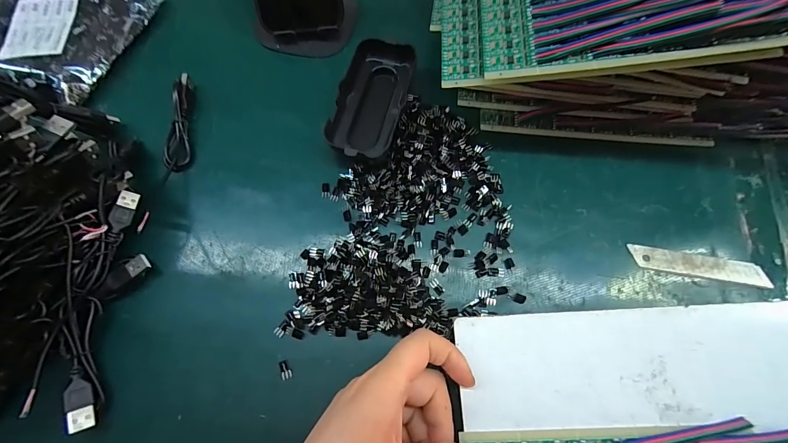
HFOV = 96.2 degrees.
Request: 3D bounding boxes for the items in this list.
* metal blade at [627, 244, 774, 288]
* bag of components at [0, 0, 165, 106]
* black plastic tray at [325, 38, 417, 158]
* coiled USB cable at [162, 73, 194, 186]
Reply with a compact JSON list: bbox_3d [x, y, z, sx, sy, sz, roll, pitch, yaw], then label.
[{"bbox_3d":[0.227,0.033,0.262,0.096,0.004,0.016,10,71,3],"label":"metal blade"},{"bbox_3d":[-0.317,-0.183,0.323,0.160,0.025,0.132,18,71,6],"label":"bag of components"},{"bbox_3d":[-0.017,-0.103,0.294,0.051,0.025,0.101,12,71,4],"label":"black plastic tray"},{"bbox_3d":[-0.174,-0.078,0.290,0.017,0.021,0.093,4,71,1],"label":"coiled USB cable"}]

